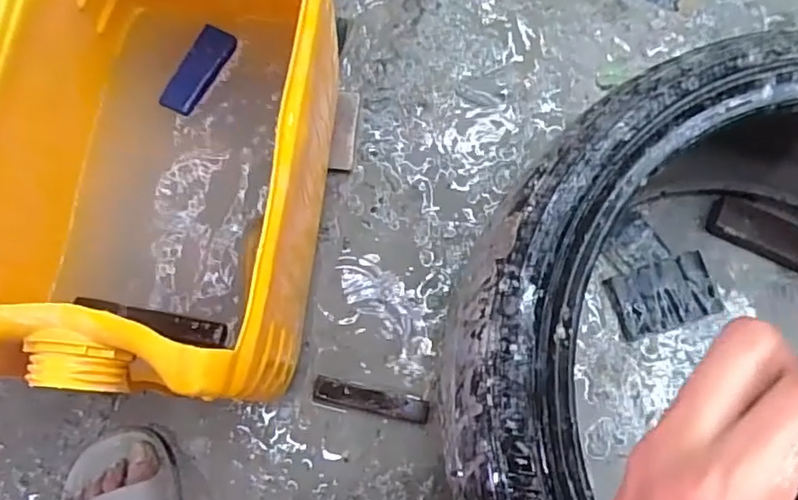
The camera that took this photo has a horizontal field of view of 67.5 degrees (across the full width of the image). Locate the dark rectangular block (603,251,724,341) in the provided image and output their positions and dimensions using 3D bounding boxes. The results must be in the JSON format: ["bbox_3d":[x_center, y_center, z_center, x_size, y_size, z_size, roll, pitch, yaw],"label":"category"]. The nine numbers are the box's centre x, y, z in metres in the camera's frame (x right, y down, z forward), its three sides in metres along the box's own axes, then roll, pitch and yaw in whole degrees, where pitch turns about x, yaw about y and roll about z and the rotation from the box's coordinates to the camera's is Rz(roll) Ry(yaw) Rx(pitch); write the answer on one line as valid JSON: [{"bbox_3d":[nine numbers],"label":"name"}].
[{"bbox_3d":[0.287,0.049,0.648,0.112,0.004,0.070,-16,76,-5],"label":"dark rectangular block"}]

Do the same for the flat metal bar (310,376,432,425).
[{"bbox_3d":[-0.028,0.154,0.611,0.118,0.004,0.026,13,76,2],"label":"flat metal bar"}]

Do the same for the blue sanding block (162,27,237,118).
[{"bbox_3d":[-0.204,-0.184,0.611,0.033,0.014,0.099,24,76,5],"label":"blue sanding block"}]

